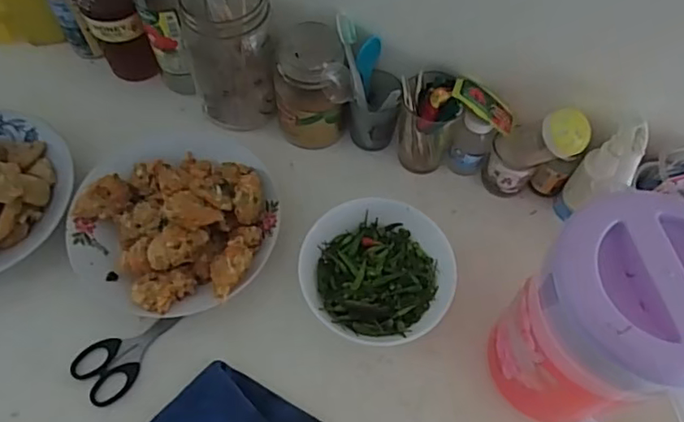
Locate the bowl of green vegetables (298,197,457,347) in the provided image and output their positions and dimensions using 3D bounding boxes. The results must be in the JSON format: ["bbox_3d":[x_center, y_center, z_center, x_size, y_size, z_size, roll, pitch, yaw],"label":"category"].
[{"bbox_3d":[0.033,0.060,0.559,0.139,0.043,0.142,0,63,-1],"label":"bowl of green vegetables"}]

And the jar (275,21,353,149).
[{"bbox_3d":[-0.031,-0.128,0.610,0.074,0.124,0.064,-3,63,-2],"label":"jar"}]

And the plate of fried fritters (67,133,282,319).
[{"bbox_3d":[-0.165,-0.001,0.564,0.196,0.054,0.198,0,63,-1],"label":"plate of fried fritters"}]

